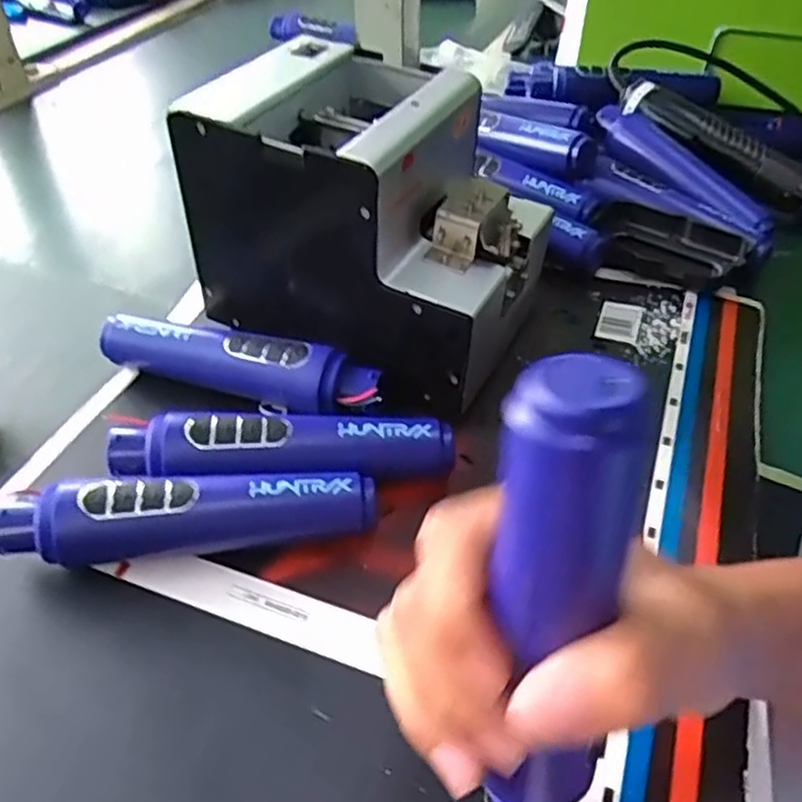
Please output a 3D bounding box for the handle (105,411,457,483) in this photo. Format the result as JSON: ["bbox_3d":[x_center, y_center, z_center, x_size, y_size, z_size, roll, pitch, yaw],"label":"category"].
[{"bbox_3d":[-0.059,0.029,0.375,0.172,0.040,0.039,-2,43,-2],"label":"handle"}]

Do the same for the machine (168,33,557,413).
[{"bbox_3d":[-0.015,-0.110,0.430,0.181,0.131,0.123,20,46,19],"label":"machine"}]

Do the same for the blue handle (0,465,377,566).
[{"bbox_3d":[-0.099,0.055,0.348,0.173,0.043,0.035,-6,44,-5],"label":"blue handle"}]

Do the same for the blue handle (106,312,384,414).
[{"bbox_3d":[-0.095,-0.024,0.425,0.168,0.031,0.030,14,45,13],"label":"blue handle"}]

